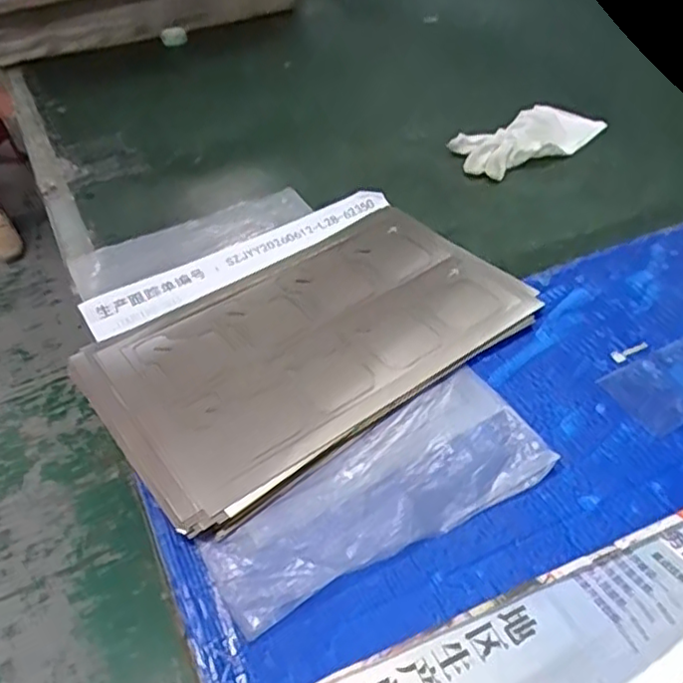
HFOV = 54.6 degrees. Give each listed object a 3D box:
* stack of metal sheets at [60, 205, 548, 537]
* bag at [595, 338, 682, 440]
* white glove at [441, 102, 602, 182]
[{"bbox_3d":[-0.021,-0.009,0.499,0.316,0.020,0.191,-31,51,-25],"label":"stack of metal sheets"},{"bbox_3d":[0.232,0.029,0.462,0.088,0.004,0.057,-23,48,-19],"label":"bag"},{"bbox_3d":[0.202,-0.221,0.711,0.177,0.019,0.082,-28,50,-23],"label":"white glove"}]

